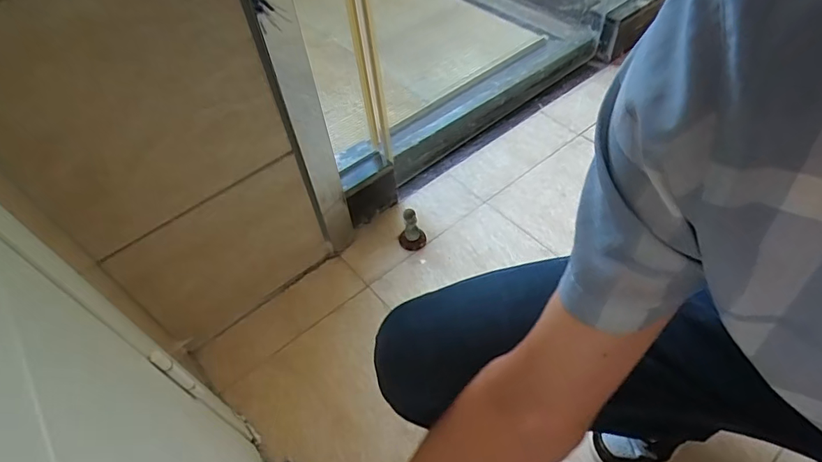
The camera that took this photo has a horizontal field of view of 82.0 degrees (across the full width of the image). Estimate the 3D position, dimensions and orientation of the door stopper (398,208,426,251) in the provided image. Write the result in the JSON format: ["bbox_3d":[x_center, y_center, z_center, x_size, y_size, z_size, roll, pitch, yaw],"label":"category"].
[{"bbox_3d":[0.000,-0.008,0.878,0.052,0.093,0.049,-11,52,-3],"label":"door stopper"}]

